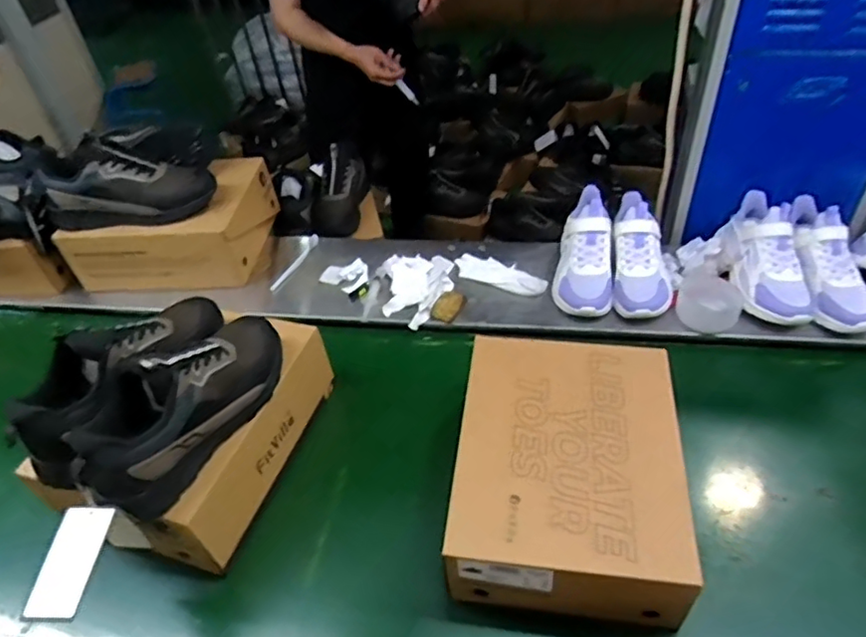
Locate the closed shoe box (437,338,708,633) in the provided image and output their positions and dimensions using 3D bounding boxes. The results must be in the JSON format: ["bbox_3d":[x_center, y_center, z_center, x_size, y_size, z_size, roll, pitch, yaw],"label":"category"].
[{"bbox_3d":[0.169,0.183,0.743,0.259,0.115,0.315,4,45,11],"label":"closed shoe box"}]

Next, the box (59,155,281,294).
[{"bbox_3d":[-0.512,-0.196,1.196,0.355,0.155,0.251,-4,44,3],"label":"box"}]

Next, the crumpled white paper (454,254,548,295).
[{"bbox_3d":[0.123,-0.081,1.103,0.176,0.017,0.061,17,49,22],"label":"crumpled white paper"}]

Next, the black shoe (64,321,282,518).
[{"bbox_3d":[-0.299,0.086,0.724,0.101,0.137,0.292,17,49,22],"label":"black shoe"}]

